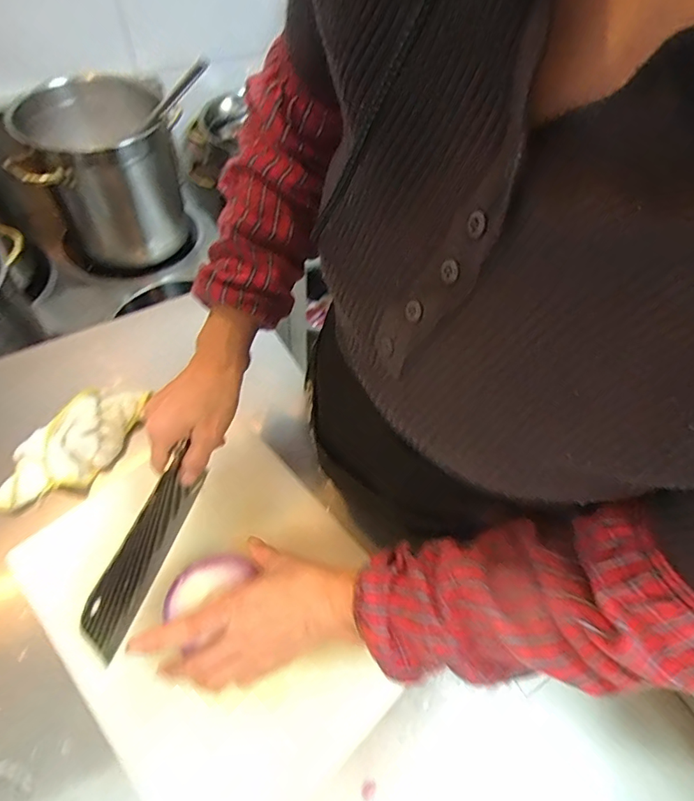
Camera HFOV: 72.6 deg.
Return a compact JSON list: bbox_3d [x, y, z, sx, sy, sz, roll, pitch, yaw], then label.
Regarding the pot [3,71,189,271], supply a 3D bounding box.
[{"bbox_3d":[-0.565,-0.531,1.122,0.323,0.335,0.364,-22,61,-17],"label":"pot"}]

